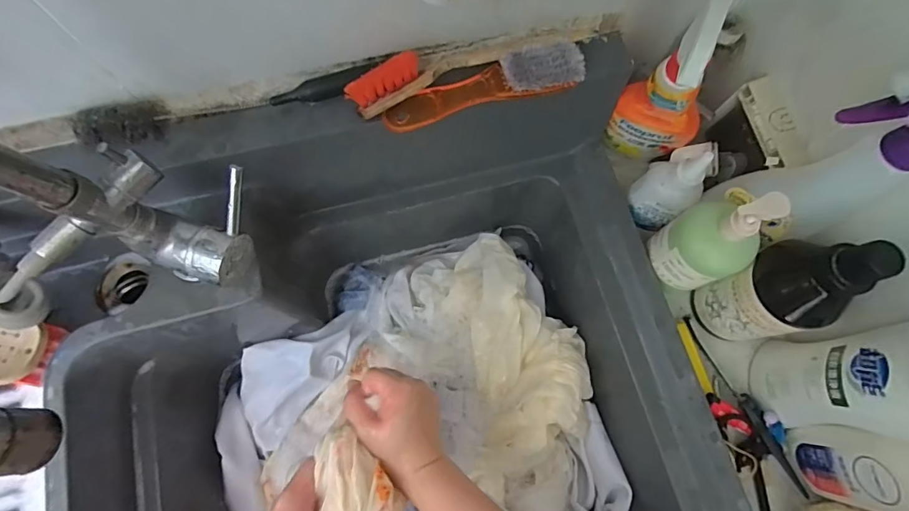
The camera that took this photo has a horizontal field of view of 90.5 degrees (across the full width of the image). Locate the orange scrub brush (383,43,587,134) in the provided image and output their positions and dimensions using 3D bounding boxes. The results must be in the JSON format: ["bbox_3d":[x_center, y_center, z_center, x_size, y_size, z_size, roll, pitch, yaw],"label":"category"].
[{"bbox_3d":[0.028,-0.153,0.411,0.186,0.034,0.037,-14,75,-6],"label":"orange scrub brush"}]

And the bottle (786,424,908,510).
[{"bbox_3d":[0.368,0.188,0.389,0.057,0.174,0.065,11,74,1],"label":"bottle"}]

